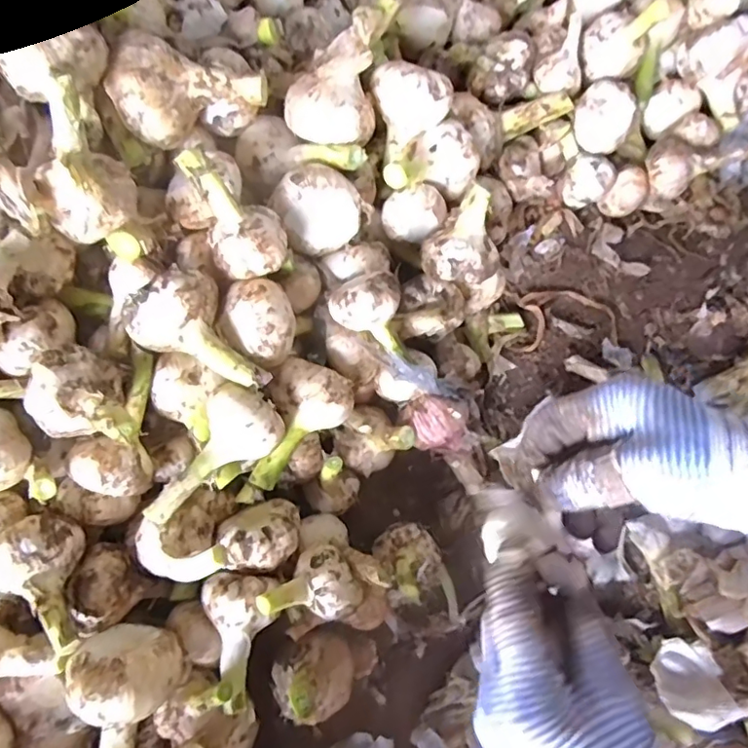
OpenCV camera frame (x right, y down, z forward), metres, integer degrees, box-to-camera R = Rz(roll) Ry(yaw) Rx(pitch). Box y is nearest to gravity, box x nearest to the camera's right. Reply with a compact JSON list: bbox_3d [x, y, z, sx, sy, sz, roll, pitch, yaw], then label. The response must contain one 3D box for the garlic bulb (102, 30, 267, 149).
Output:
[{"bbox_3d":[-0.119,-0.186,0.355,0.094,0.055,0.054,-17,75,-4],"label":"garlic bulb"}]

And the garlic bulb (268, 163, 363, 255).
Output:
[{"bbox_3d":[-0.039,-0.117,0.398,0.058,0.052,0.046,-27,76,-6],"label":"garlic bulb"}]

